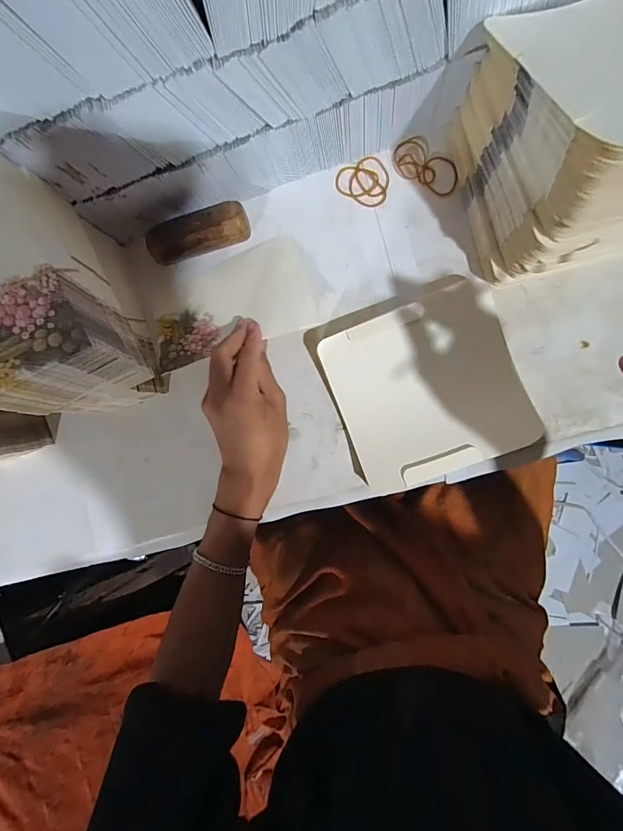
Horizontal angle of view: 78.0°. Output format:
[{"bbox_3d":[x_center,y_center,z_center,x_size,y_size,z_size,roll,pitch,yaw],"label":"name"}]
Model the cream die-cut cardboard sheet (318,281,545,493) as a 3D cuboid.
[{"bbox_3d":[0.111,-0.024,0.371,0.167,0.029,0.156,-21,89,7],"label":"cream die-cut cardboard sheet"}]

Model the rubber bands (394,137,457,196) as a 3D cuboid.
[{"bbox_3d":[0.112,-0.245,0.381,0.069,0.005,0.038,43,95,4],"label":"rubber bands"}]

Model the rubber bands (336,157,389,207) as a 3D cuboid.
[{"bbox_3d":[0.054,-0.238,0.387,0.056,0.004,0.045,29,94,5],"label":"rubber bands"}]

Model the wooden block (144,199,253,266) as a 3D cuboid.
[{"bbox_3d":[-0.111,-0.180,0.385,0.098,0.043,0.036,-19,89,7],"label":"wooden block"}]

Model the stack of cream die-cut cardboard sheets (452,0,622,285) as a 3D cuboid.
[{"bbox_3d":[0.219,-0.212,0.278,0.164,0.172,0.161,-14,89,7],"label":"stack of cream die-cut cardboard sheets"}]

